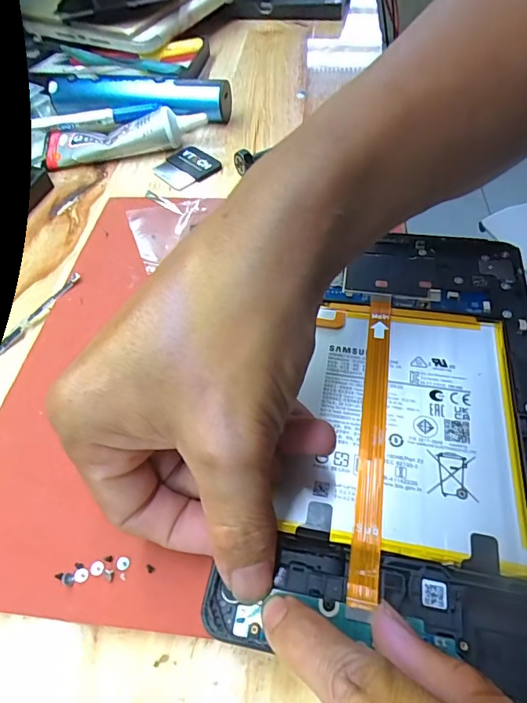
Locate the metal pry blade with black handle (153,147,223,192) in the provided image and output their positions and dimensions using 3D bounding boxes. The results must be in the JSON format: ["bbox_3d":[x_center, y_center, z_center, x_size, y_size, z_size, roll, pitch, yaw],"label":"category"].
[{"bbox_3d":[-0.059,-0.139,0.335,0.038,0.005,0.043,-38,59,-21],"label":"metal pry blade with black handle"}]

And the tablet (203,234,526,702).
[{"bbox_3d":[0.063,0.020,0.198,0.114,0.008,0.202,7,54,11],"label":"tablet"}]

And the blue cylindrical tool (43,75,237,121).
[{"bbox_3d":[-0.102,-0.208,0.367,0.146,0.023,0.027,6,54,10],"label":"blue cylindrical tool"}]

